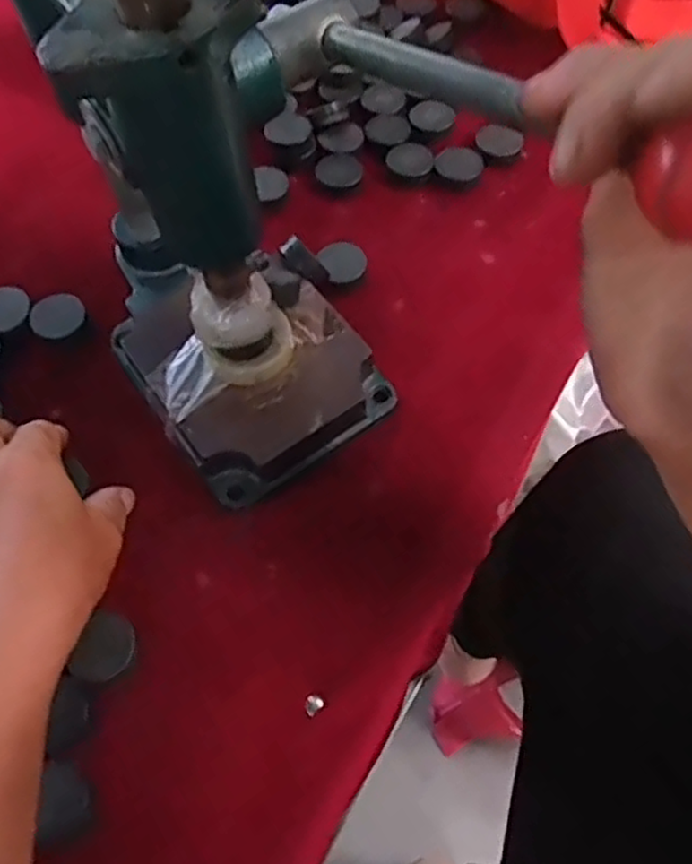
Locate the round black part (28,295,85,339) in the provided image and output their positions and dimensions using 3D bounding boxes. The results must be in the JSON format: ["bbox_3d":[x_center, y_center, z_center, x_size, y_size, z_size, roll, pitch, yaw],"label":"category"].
[{"bbox_3d":[-0.177,-0.072,0.428,0.031,0.004,0.033,-1,61,2],"label":"round black part"}]

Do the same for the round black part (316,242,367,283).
[{"bbox_3d":[-0.002,-0.110,0.451,0.029,0.004,0.028,2,68,-5],"label":"round black part"}]

